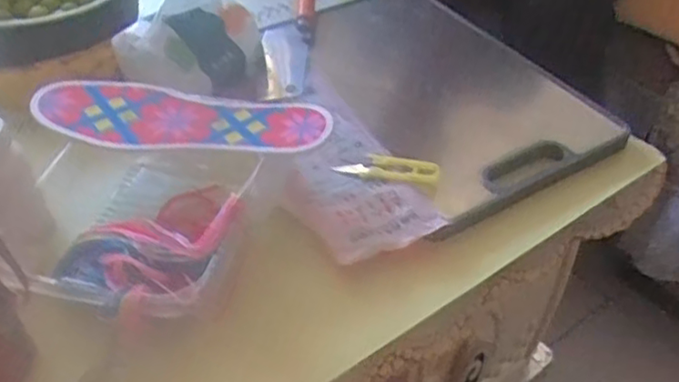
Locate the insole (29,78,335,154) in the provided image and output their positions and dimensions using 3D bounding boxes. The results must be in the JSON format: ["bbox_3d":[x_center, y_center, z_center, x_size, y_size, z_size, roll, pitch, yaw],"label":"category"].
[{"bbox_3d":[-0.129,-0.065,0.540,0.241,0.014,0.076,5,43,1],"label":"insole"}]

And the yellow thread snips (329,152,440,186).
[{"bbox_3d":[0.042,-0.020,0.558,0.087,0.012,0.023,10,44,9],"label":"yellow thread snips"}]

